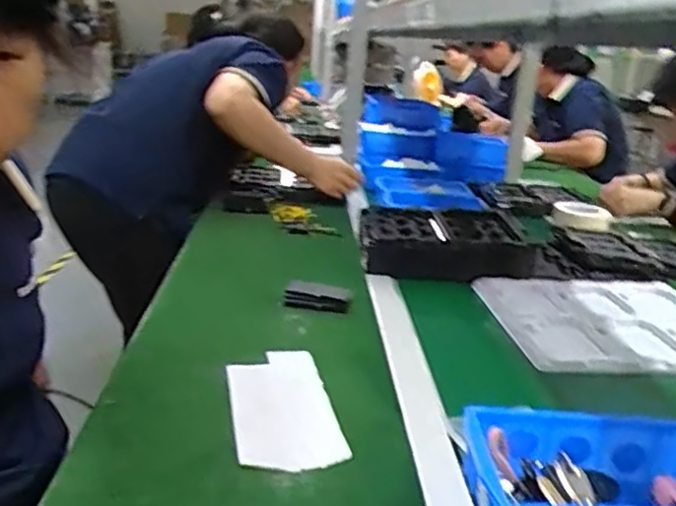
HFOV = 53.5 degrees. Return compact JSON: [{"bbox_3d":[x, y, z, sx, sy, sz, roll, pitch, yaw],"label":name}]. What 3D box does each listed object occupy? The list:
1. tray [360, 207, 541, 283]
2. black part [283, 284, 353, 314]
[{"bbox_3d":[0.184,-0.021,1.162,0.298,0.070,0.218,3,19,-4],"label":"tray"},{"bbox_3d":[-0.026,0.060,0.913,0.091,0.022,0.032,7,19,7],"label":"black part"}]

